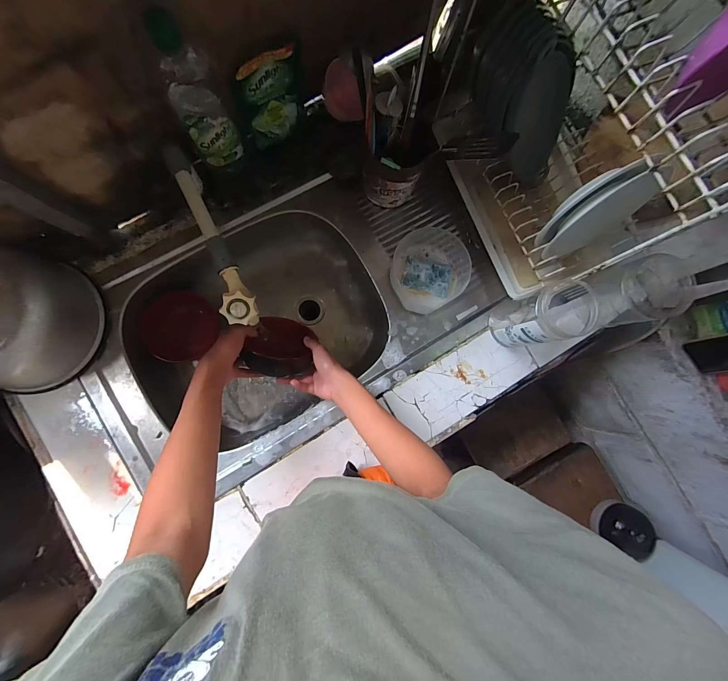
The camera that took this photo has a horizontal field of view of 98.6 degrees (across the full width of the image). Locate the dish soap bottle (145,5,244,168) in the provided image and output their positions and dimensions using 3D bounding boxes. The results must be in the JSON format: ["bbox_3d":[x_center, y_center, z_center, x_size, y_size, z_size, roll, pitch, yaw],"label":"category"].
[{"bbox_3d":[-0.236,-0.337,0.456,0.073,0.237,0.054,-22,86,-9],"label":"dish soap bottle"}]

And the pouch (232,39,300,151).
[{"bbox_3d":[-0.158,-0.417,0.549,0.117,0.176,0.037,-32,87,-9],"label":"pouch"}]

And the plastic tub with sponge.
[{"bbox_3d":[0.126,-0.140,0.607,0.162,0.049,0.149,-41,89,-10],"label":"plastic tub with sponge"}]

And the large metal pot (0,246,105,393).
[{"bbox_3d":[-0.550,-0.025,0.490,0.176,0.137,0.193,1,83,-6],"label":"large metal pot"}]

